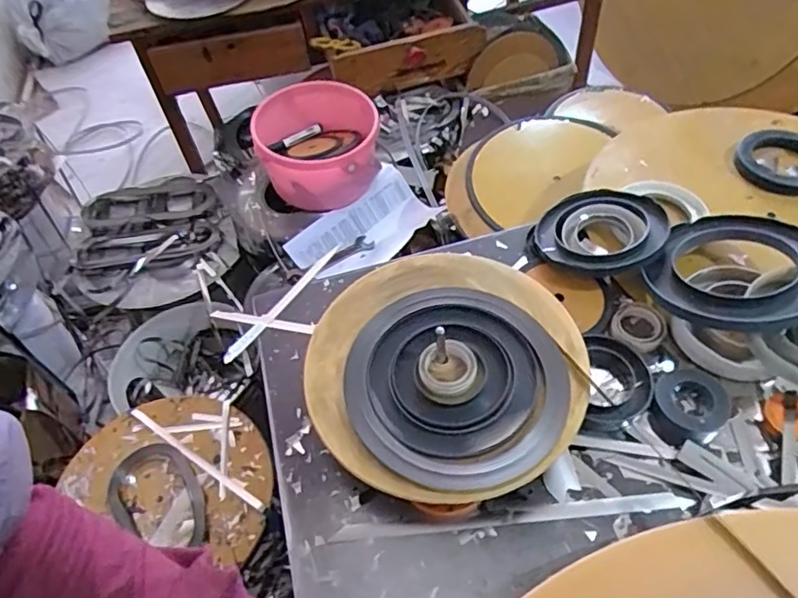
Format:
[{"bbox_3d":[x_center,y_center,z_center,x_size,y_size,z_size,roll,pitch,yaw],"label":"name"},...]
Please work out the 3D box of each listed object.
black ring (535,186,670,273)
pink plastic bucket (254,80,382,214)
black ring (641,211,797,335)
[{"bbox_3d":[0.251,-0.085,0.733,0.150,0.021,0.150,8,58,26],"label":"black ring"},{"bbox_3d":[-0.140,-0.276,1.061,0.208,0.147,0.216,-3,53,4],"label":"pink plastic bucket"},{"bbox_3d":[0.385,-0.033,0.655,0.173,0.021,0.173,-14,41,12],"label":"black ring"}]

